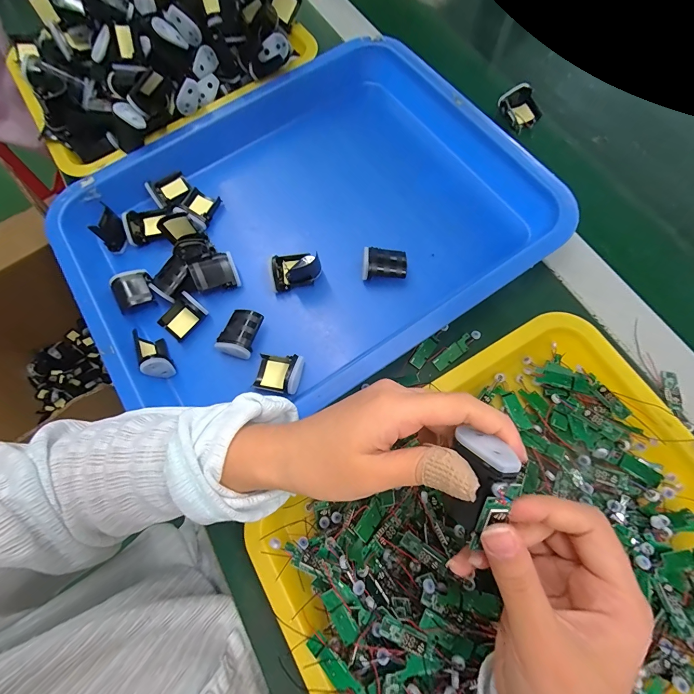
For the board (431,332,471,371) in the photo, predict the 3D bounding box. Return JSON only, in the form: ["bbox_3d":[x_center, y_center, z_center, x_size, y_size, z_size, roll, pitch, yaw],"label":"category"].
[{"bbox_3d":[0.099,0.005,0.316,0.043,0.005,0.013,-37,74,-8],"label":"board"}]

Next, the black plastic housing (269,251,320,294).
[{"bbox_3d":[-0.052,-0.079,0.332,0.050,0.031,0.032,-17,73,-2],"label":"black plastic housing"}]

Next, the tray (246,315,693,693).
[{"bbox_3d":[0.129,0.143,0.243,0.351,0.041,0.261,-31,74,-6],"label":"tray"}]

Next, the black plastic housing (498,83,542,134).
[{"bbox_3d":[0.211,-0.288,0.405,0.044,0.023,0.046,-29,73,-5],"label":"black plastic housing"}]

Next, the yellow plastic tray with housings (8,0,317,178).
[{"bbox_3d":[-0.213,-0.347,0.387,0.322,0.104,0.198,-34,74,-7],"label":"yellow plastic tray with housings"}]

